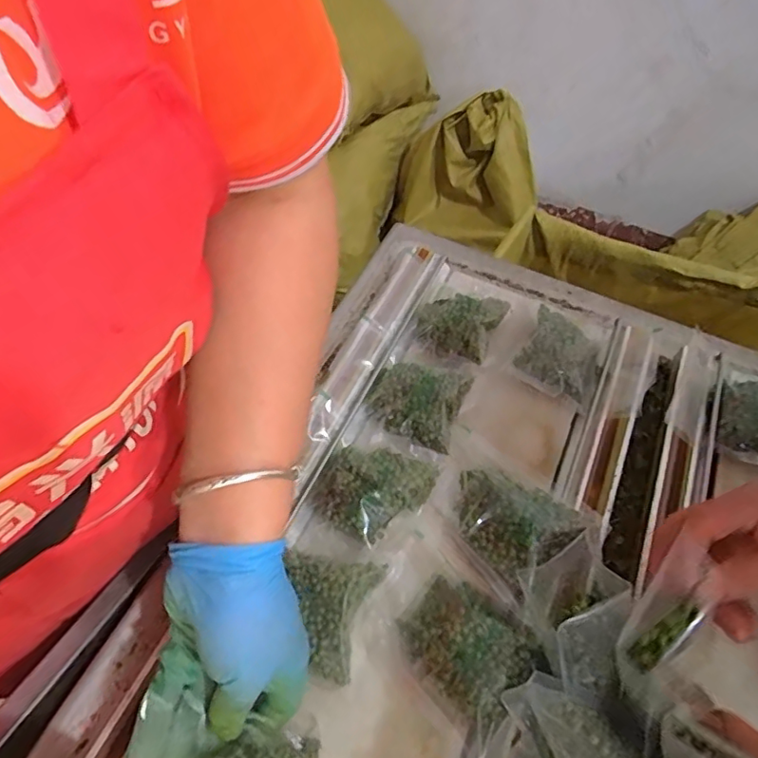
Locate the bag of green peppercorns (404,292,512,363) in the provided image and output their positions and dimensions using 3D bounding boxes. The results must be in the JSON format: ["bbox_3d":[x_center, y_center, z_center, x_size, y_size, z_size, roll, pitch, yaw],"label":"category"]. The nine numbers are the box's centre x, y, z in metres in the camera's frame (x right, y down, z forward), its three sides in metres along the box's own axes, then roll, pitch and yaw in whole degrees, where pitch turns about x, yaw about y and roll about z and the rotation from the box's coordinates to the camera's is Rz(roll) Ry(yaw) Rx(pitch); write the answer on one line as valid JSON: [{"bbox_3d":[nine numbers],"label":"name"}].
[{"bbox_3d":[0.074,-0.057,0.503,0.076,0.018,0.080,26,60,13],"label":"bag of green peppercorns"}]

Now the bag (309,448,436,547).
[{"bbox_3d":[-0.006,0.083,0.410,0.080,0.021,0.073,27,60,14],"label":"bag"}]

